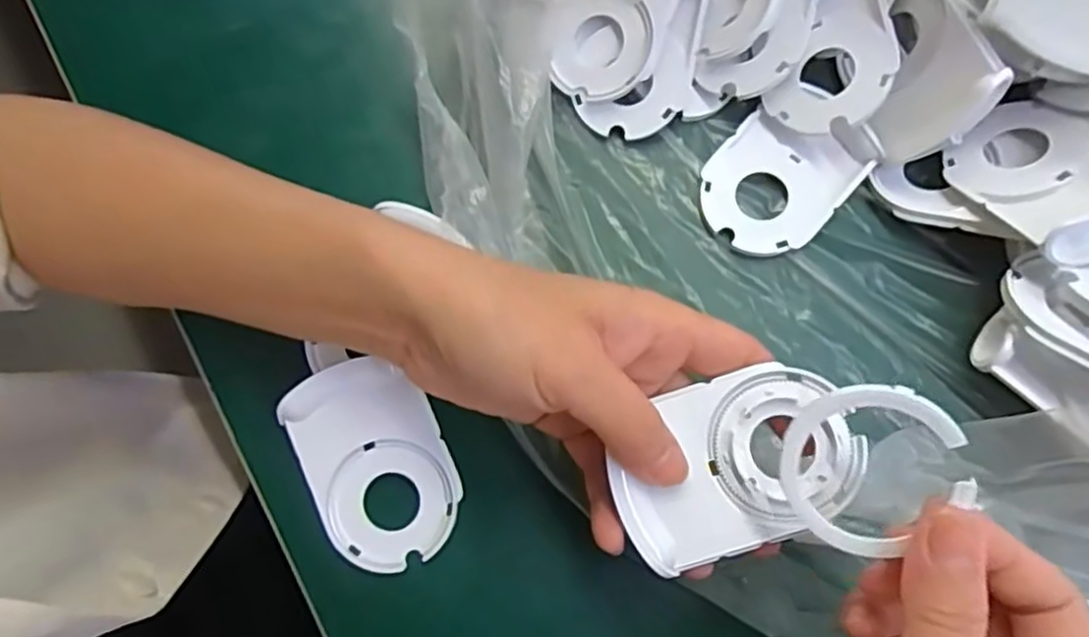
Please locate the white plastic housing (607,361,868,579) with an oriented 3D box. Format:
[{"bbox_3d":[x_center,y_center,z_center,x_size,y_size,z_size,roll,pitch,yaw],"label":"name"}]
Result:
[{"bbox_3d":[0.064,0.049,0.246,0.080,0.011,0.054,-18,75,-4],"label":"white plastic housing"}]

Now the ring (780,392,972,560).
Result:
[{"bbox_3d":[0.092,0.043,0.207,0.046,0.004,0.046,3,99,18],"label":"ring"}]

